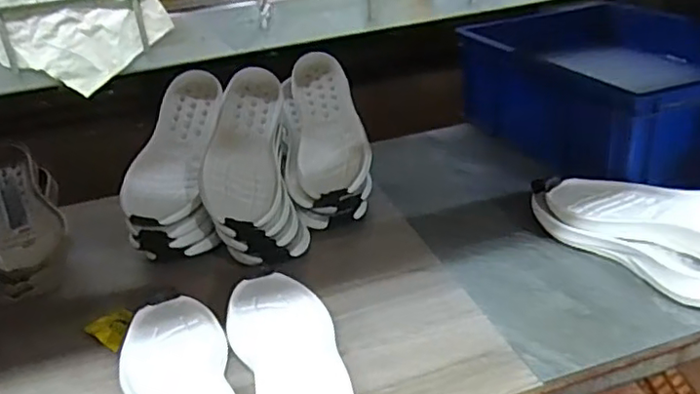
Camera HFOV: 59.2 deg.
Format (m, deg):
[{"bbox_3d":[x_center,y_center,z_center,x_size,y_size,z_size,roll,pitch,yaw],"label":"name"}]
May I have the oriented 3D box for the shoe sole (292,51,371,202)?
[{"bbox_3d":[-0.032,-0.099,0.902,0.106,0.037,0.244,-8,59,-4],"label":"shoe sole"}]

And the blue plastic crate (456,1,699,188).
[{"bbox_3d":[0.442,-0.158,0.972,0.338,0.163,0.455,-14,30,-14],"label":"blue plastic crate"}]

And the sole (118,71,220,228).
[{"bbox_3d":[-0.245,-0.074,0.872,0.095,0.047,0.270,-1,53,10],"label":"sole"}]

